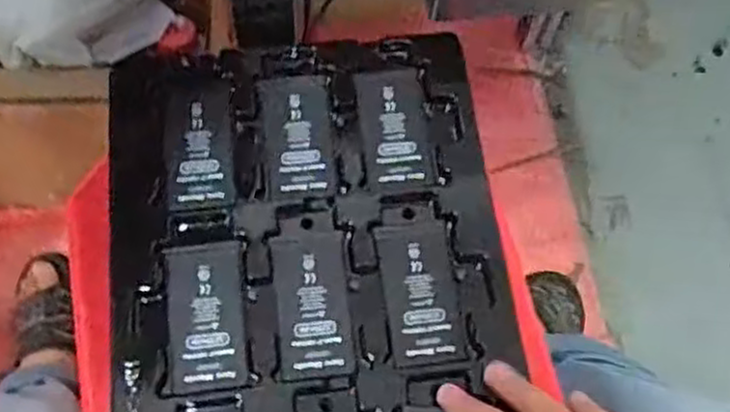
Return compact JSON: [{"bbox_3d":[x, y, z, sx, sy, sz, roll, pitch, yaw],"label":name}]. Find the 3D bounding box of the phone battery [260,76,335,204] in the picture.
[{"bbox_3d":[-0.041,-0.043,0.478,0.042,0.005,0.084,-4,67,-5],"label":"phone battery"}]

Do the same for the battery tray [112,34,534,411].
[{"bbox_3d":[-0.027,0.049,0.437,0.223,0.027,0.324,-7,68,-1],"label":"battery tray"}]

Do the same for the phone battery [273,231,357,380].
[{"bbox_3d":[-0.029,0.056,0.440,0.042,0.004,0.083,-3,67,-5],"label":"phone battery"}]

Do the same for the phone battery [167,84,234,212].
[{"bbox_3d":[-0.100,-0.037,0.472,0.037,0.008,0.085,1,68,-14],"label":"phone battery"}]

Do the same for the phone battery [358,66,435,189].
[{"bbox_3d":[0.020,-0.049,0.483,0.042,0.009,0.081,-2,67,-4],"label":"phone battery"}]

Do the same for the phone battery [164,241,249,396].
[{"bbox_3d":[-0.090,0.062,0.433,0.043,0.004,0.082,-2,70,-12],"label":"phone battery"}]

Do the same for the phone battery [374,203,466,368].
[{"bbox_3d":[0.032,0.043,0.448,0.043,0.005,0.095,-6,67,-6],"label":"phone battery"}]

